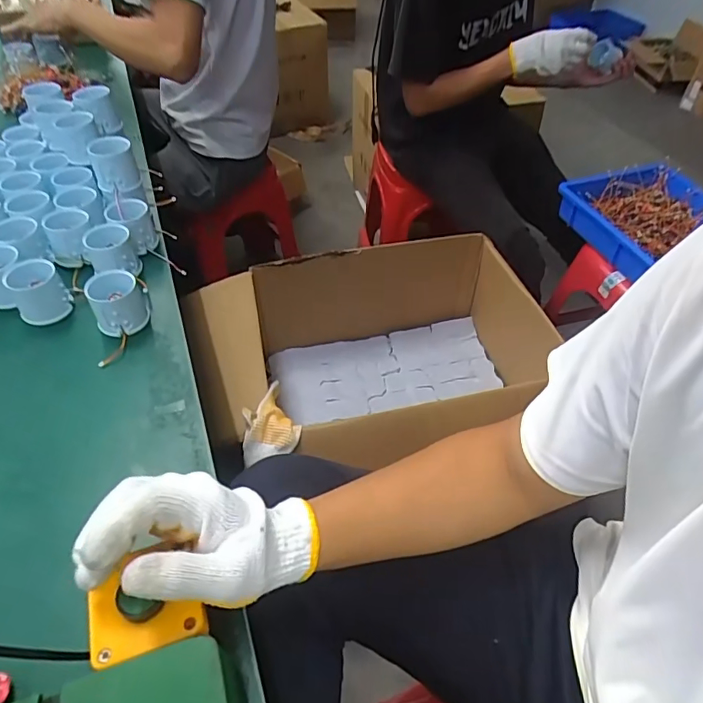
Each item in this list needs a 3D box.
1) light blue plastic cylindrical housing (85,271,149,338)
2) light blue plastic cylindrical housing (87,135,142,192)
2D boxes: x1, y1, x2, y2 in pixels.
[{"bbox_3d":[-0.254,-0.052,0.551,0.052,0.056,0.049,1,49,-1],"label":"light blue plastic cylindrical housing"},{"bbox_3d":[-0.300,-0.234,0.642,0.053,0.057,0.042,-18,52,-17],"label":"light blue plastic cylindrical housing"}]

